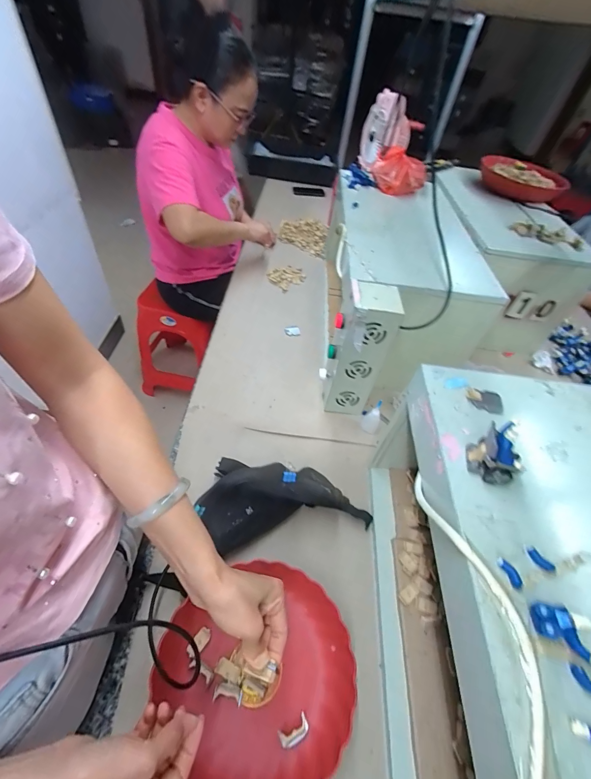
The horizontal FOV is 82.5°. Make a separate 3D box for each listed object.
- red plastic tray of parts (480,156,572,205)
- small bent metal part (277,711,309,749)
[{"bbox_3d":[0.694,-0.654,1.048,0.234,0.073,0.219,24,51,11],"label":"red plastic tray of parts"},{"bbox_3d":[-0.002,0.418,0.411,0.038,0.010,0.021,-19,38,-24],"label":"small bent metal part"}]

